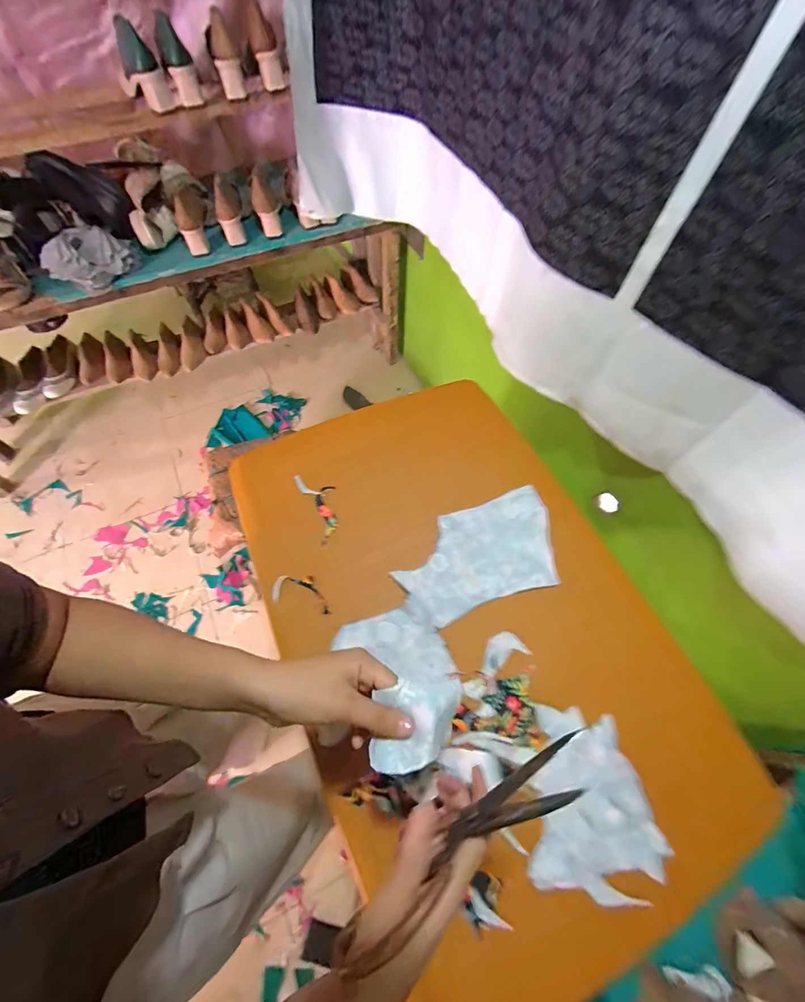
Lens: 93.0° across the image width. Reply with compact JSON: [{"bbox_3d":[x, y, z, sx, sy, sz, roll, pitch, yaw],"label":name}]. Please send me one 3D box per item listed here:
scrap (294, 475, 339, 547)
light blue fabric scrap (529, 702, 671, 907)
[{"bbox_3d":[-0.123,0.006,0.595,0.051,0.012,0.125,-24,66,-12],"label":"scrap"},{"bbox_3d":[0.221,0.346,0.445,0.139,0.017,0.174,6,64,2],"label":"light blue fabric scrap"}]

